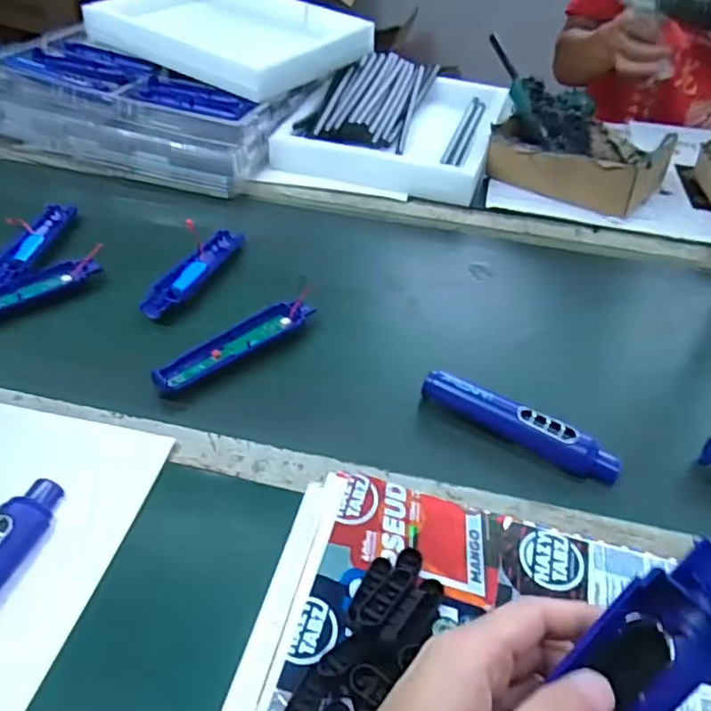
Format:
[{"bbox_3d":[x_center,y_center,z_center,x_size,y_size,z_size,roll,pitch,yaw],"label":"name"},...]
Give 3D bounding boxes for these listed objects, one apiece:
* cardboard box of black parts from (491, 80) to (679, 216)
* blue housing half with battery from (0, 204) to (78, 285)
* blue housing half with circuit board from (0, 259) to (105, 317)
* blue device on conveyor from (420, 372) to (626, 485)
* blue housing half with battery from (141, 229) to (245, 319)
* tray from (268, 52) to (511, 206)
[{"bbox_3d":[0.322,-0.299,0.878,0.222,0.100,0.223,32,48,25],"label":"cardboard box of black parts"},{"bbox_3d":[-0.362,-0.127,0.692,0.031,0.017,0.175,7,42,-1],"label":"blue housing half with battery"},{"bbox_3d":[-0.342,-0.058,0.622,0.172,0.028,0.023,-28,53,-33],"label":"blue housing half with circuit board"},{"bbox_3d":[0.138,0.058,0.524,0.170,0.029,0.024,25,45,18],"label":"blue device on conveyor"},{"bbox_3d":[-0.174,-0.092,0.670,0.034,0.016,0.166,20,43,13],"label":"blue housing half with battery"},{"bbox_3d":[0.079,-0.365,0.949,0.287,0.072,0.384,18,43,12],"label":"tray"}]

